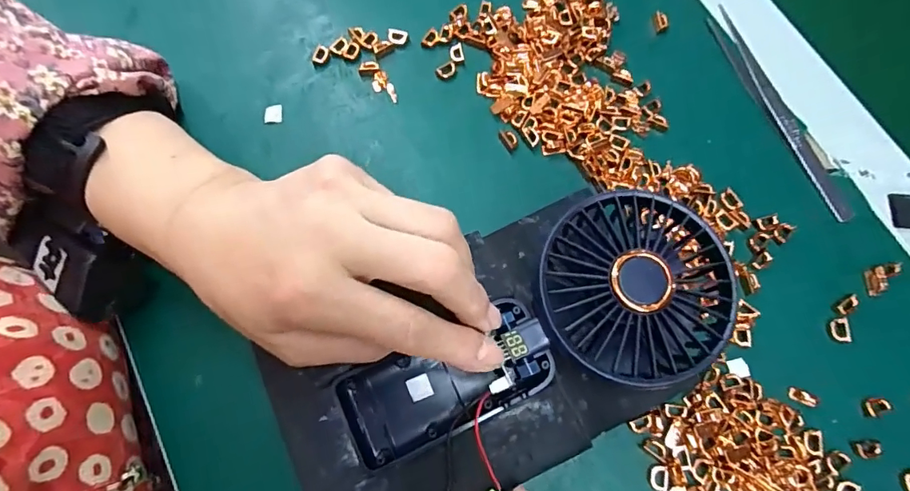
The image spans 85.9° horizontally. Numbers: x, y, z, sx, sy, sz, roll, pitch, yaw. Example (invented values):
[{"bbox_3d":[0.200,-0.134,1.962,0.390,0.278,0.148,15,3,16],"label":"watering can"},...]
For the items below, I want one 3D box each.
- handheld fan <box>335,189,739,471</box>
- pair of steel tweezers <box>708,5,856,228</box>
[{"bbox_3d":[0.037,0.043,0.229,0.180,0.039,0.079,-27,76,1],"label":"handheld fan"},{"bbox_3d":[0.194,-0.079,0.292,0.016,0.005,0.142,-24,79,-9],"label":"pair of steel tweezers"}]

